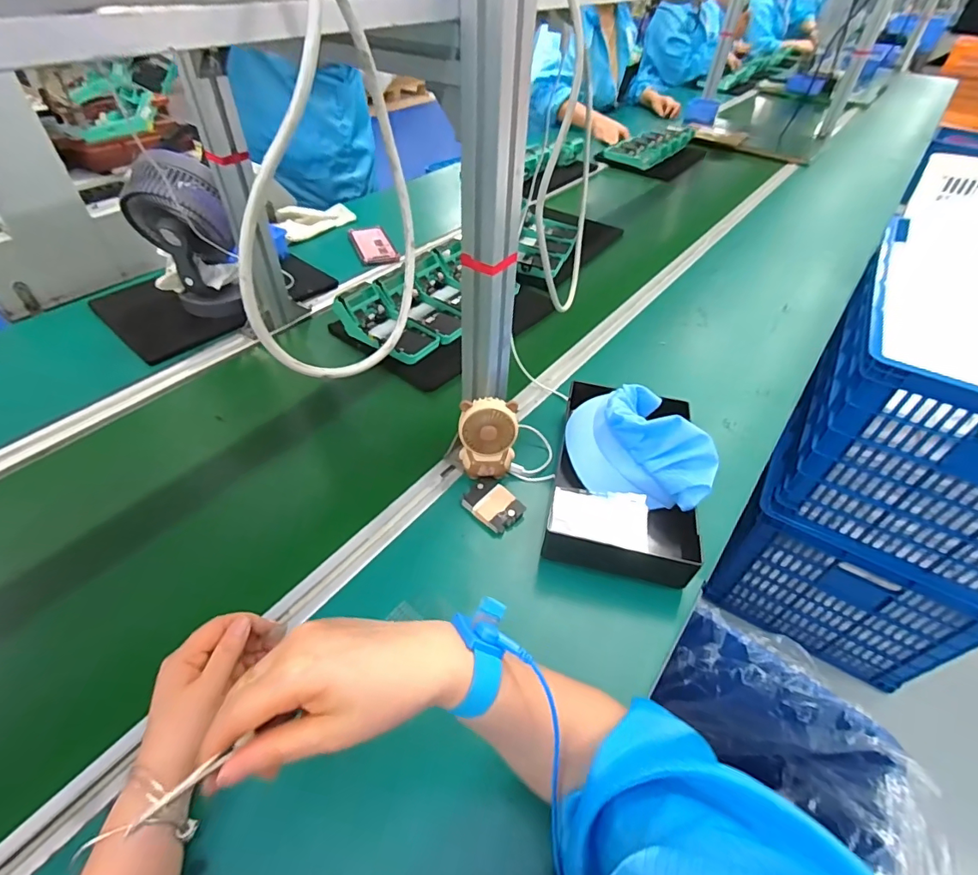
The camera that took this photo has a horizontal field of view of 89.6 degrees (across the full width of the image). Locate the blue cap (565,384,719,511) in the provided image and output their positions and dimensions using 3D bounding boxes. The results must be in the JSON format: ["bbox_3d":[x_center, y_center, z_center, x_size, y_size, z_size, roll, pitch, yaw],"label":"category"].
[{"bbox_3d":[0.184,0.007,0.611,0.175,0.092,0.142,17,47,14],"label":"blue cap"}]

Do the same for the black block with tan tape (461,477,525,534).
[{"bbox_3d":[0.005,0.081,0.593,0.069,0.017,0.053,30,52,24],"label":"black block with tan tape"}]

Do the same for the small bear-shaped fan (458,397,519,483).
[{"bbox_3d":[-0.003,0.009,0.592,0.068,0.112,0.043,4,46,2],"label":"small bear-shaped fan"}]

